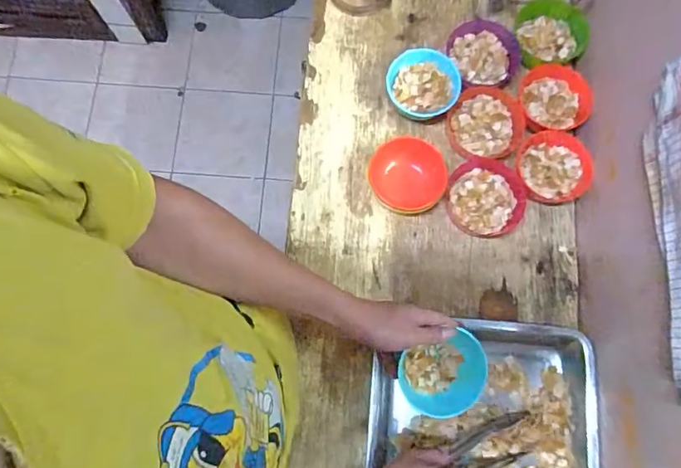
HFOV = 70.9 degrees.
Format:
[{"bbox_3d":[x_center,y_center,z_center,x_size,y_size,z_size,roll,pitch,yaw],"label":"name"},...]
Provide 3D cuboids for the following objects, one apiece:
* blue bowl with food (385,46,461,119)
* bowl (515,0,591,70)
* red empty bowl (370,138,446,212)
[{"bbox_3d":[0.128,-0.232,0.761,0.110,0.053,0.107,0,77,0],"label":"blue bowl with food"},{"bbox_3d":[0.345,-0.334,0.790,0.109,0.048,0.126,-6,77,-2],"label":"bowl"},{"bbox_3d":[0.100,-0.089,0.727,0.107,0.054,0.101,0,77,0],"label":"red empty bowl"}]

